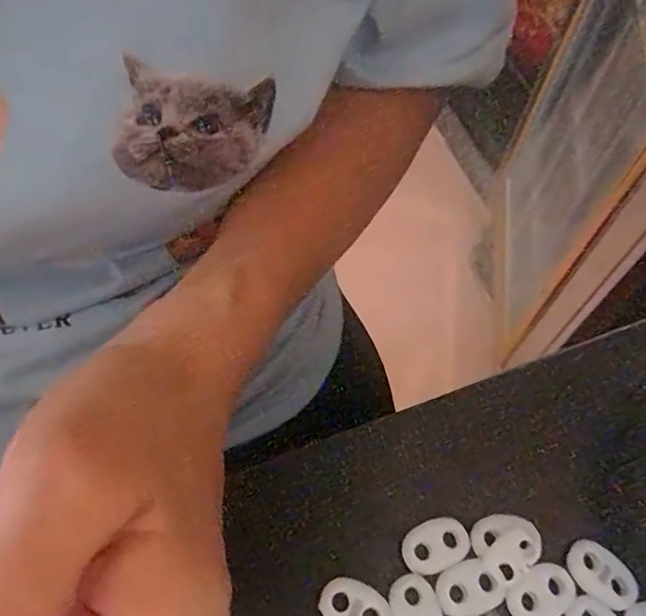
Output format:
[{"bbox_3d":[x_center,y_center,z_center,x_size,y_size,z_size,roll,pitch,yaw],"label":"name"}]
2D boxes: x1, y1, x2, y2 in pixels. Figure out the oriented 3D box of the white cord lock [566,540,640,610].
[{"bbox_3d":[0.089,0.085,0.181,0.015,0.004,0.022,-35,67,-20],"label":"white cord lock"}]

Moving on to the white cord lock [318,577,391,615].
[{"bbox_3d":[0.010,0.092,0.174,0.022,0.004,0.014,22,62,11],"label":"white cord lock"}]

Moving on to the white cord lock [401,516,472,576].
[{"bbox_3d":[0.037,0.077,0.186,0.022,0.004,0.015,-19,62,-13],"label":"white cord lock"}]

